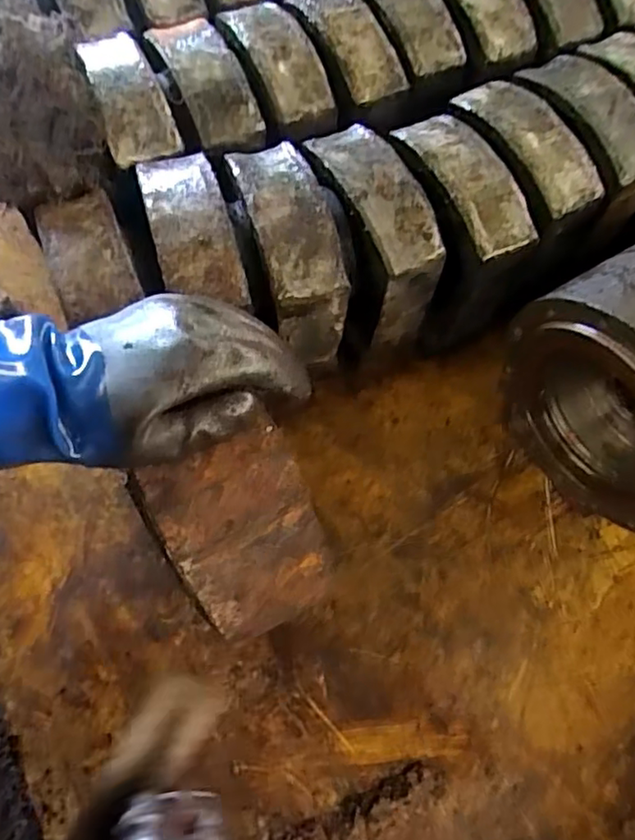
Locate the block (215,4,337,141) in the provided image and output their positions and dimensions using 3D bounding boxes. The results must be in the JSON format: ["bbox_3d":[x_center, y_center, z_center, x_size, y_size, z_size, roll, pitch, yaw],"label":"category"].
[{"bbox_3d":[-0.038,-0.337,0.586,0.066,0.036,0.158,-24,71,-12],"label":"block"}]

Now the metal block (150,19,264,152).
[{"bbox_3d":[-0.101,-0.312,0.571,0.060,0.031,0.150,-23,71,-12],"label":"metal block"}]

